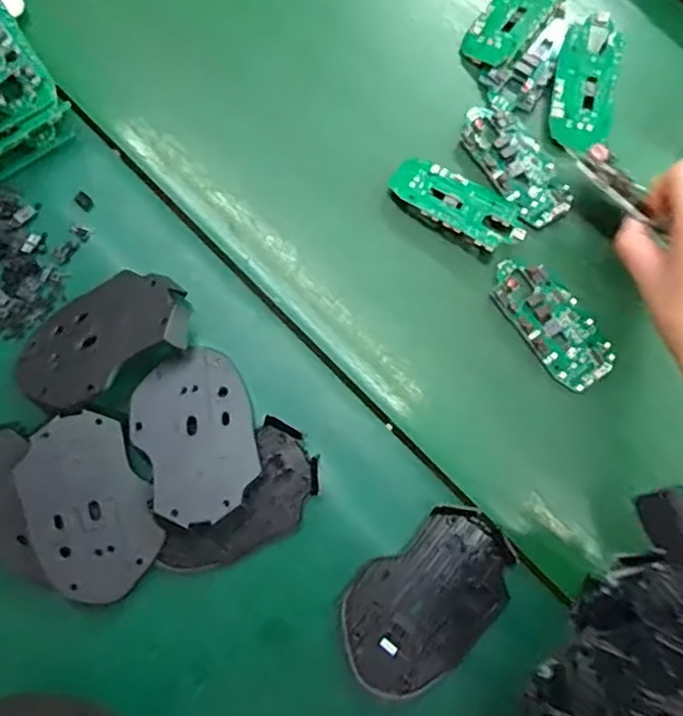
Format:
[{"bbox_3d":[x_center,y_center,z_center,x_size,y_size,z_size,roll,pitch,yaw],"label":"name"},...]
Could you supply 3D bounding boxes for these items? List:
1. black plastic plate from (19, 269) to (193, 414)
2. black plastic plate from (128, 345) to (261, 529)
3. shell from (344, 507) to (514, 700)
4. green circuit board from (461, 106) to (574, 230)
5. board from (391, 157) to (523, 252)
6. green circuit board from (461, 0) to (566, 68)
[{"bbox_3d":[-0.154,-0.013,0.399,0.114,0.015,0.072,-37,63,1],"label":"black plastic plate"},{"bbox_3d":[-0.089,0.046,0.378,0.072,0.013,0.103,-21,78,-5],"label":"black plastic plate"},{"bbox_3d":[0.052,0.145,0.370,0.075,0.014,0.115,40,80,8],"label":"shell"},{"bbox_3d":[0.123,-0.138,0.437,0.045,0.007,0.097,-31,79,-7],"label":"green circuit board"},{"bbox_3d":[0.081,-0.108,0.428,0.097,0.006,0.046,31,63,10],"label":"board"},{"bbox_3d":[0.132,-0.260,0.461,0.045,0.008,0.098,41,85,23],"label":"green circuit board"}]

